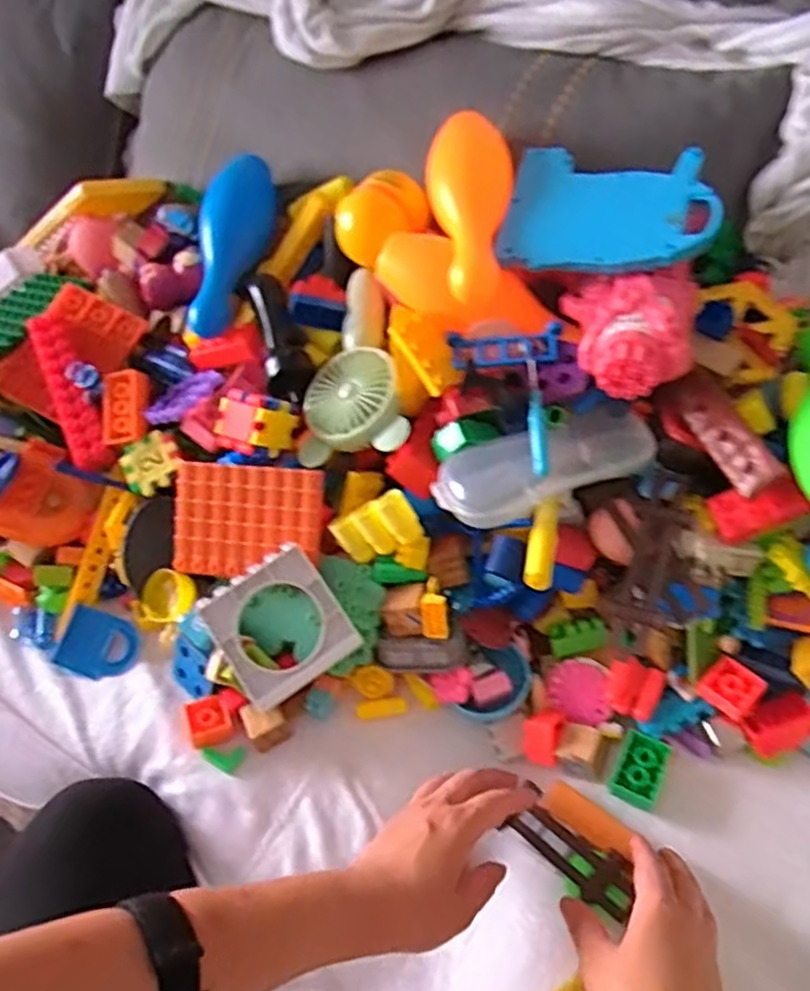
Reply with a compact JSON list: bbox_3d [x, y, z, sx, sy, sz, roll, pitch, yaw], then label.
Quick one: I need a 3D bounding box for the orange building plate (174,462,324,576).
[{"bbox_3d":[-0.130,0.021,0.619,0.123,0.011,0.090,4,94,12],"label":"orange building plate"}]

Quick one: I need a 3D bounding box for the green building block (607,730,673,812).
[{"bbox_3d":[0.176,0.205,0.562,0.034,0.015,0.051,22,59,20],"label":"green building block"}]

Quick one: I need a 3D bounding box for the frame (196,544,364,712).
[{"bbox_3d":[-0.098,0.100,0.581,0.096,0.014,0.098,-34,83,-7],"label":"frame"}]

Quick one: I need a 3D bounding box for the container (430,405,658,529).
[{"bbox_3d":[0.101,-0.025,0.554,0.160,0.034,0.058,-14,54,-6],"label":"container"}]

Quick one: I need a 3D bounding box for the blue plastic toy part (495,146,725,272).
[{"bbox_3d":[0.149,-0.211,0.552,0.154,0.015,0.118,11,68,24],"label":"blue plastic toy part"}]

